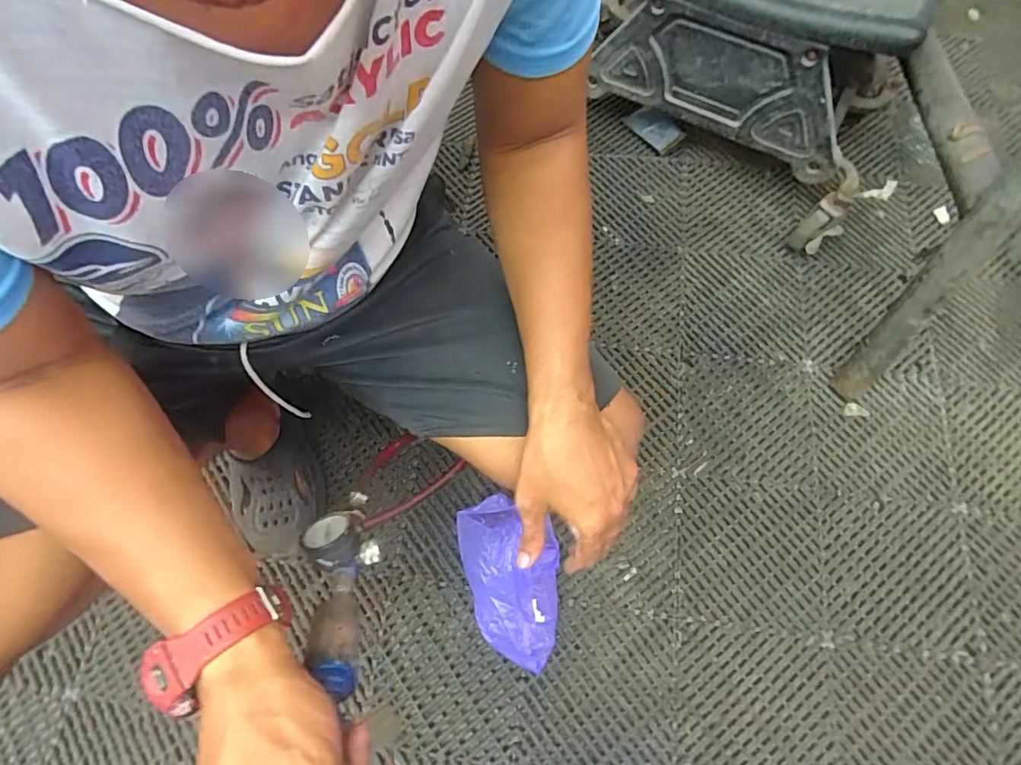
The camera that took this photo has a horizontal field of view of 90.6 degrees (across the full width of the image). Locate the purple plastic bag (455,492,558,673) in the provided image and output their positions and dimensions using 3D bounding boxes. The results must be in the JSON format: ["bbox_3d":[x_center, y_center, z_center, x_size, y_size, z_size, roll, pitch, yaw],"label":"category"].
[{"bbox_3d":[0.000,0.260,0.663,0.125,0.097,0.214,-8,69,-1],"label":"purple plastic bag"}]

